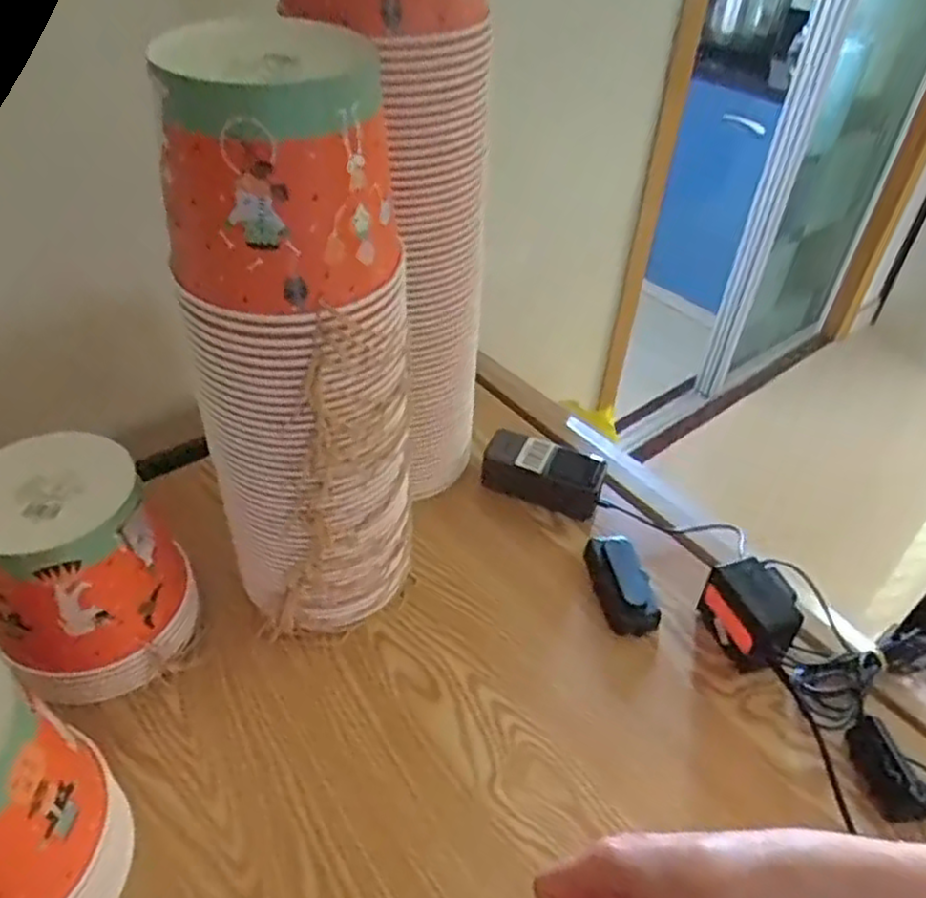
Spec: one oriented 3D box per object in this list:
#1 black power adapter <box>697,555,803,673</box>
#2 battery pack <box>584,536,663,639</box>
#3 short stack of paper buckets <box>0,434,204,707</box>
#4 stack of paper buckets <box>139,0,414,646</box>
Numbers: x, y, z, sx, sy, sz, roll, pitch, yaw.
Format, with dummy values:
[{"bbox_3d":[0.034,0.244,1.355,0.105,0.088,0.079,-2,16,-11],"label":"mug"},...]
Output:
[{"bbox_3d":[0.266,0.156,0.681,0.058,0.076,0.086,-12,44,-17],"label":"black power adapter"},{"bbox_3d":[0.156,0.129,0.726,0.052,0.031,0.107,-3,42,-8],"label":"battery pack"},{"bbox_3d":[-0.310,0.098,0.611,0.141,0.177,0.136,-21,47,-25],"label":"short stack of paper buckets"},{"bbox_3d":[-0.119,-0.043,0.567,0.148,0.470,0.131,-26,50,-29],"label":"stack of paper buckets"}]

